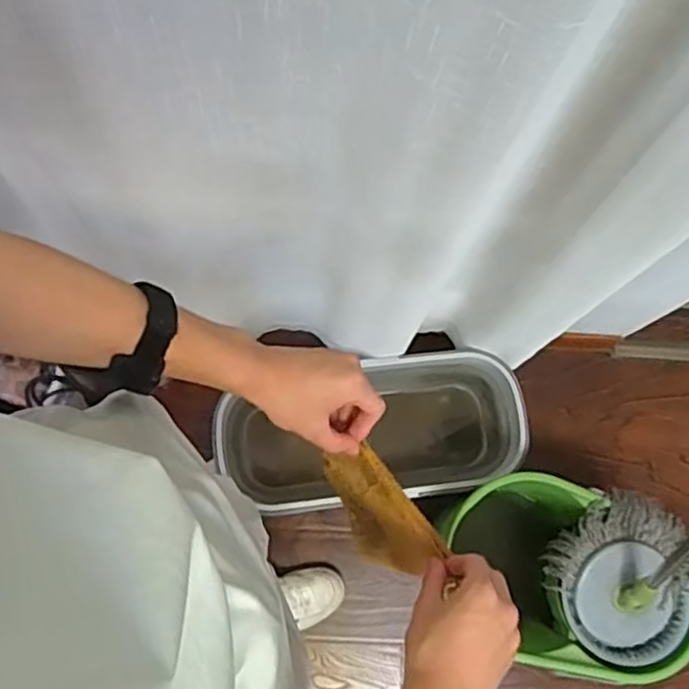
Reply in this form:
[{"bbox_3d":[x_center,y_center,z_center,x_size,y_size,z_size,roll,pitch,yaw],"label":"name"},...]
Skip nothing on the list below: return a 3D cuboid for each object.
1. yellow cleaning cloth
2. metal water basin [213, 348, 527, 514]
[{"bbox_3d":[0.027,0.160,0.655,0.023,0.214,0.122,-29,80,-19],"label":"yellow cleaning cloth"},{"bbox_3d":[0.043,0.171,1.291,0.541,0.188,0.241,-7,76,-3],"label":"metal water basin"}]

